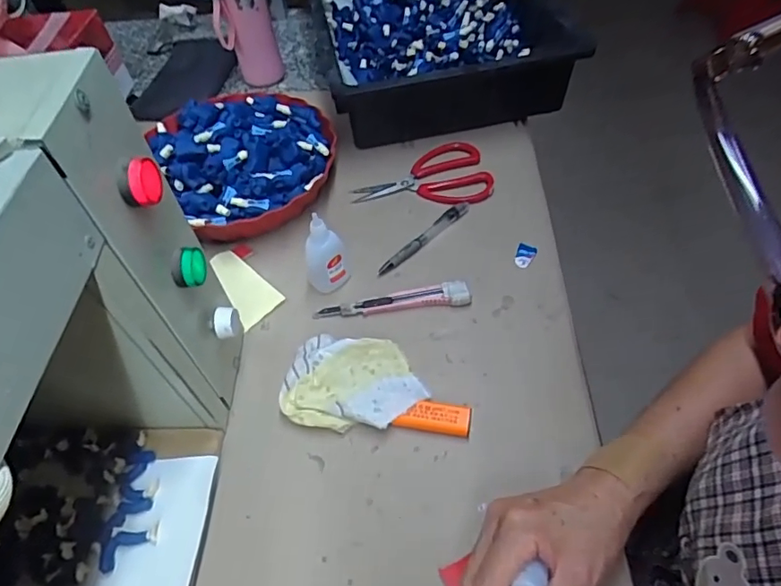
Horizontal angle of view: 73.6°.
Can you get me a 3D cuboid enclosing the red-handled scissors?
[{"bbox_3d":[0.038,-0.130,0.622,0.159,0.009,0.104,-17,57,-5],"label":"red-handled scissors"}]

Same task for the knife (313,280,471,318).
[{"bbox_3d":[0.002,0.006,0.509,0.148,0.018,0.019,-6,52,0],"label":"knife"}]

